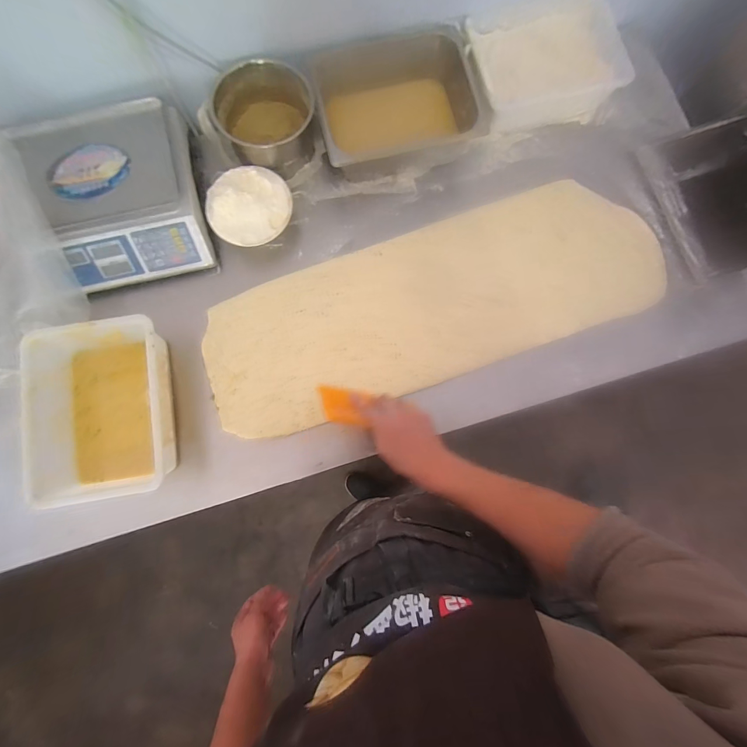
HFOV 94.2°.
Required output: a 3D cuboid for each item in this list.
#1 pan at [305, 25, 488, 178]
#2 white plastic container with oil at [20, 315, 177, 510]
[{"bbox_3d":[0.047,-0.574,0.747,0.338,0.098,0.267,-16,83,-4],"label":"pan"},{"bbox_3d":[-0.506,0.068,0.670,0.242,0.126,0.330,-8,82,-1],"label":"white plastic container with oil"}]

